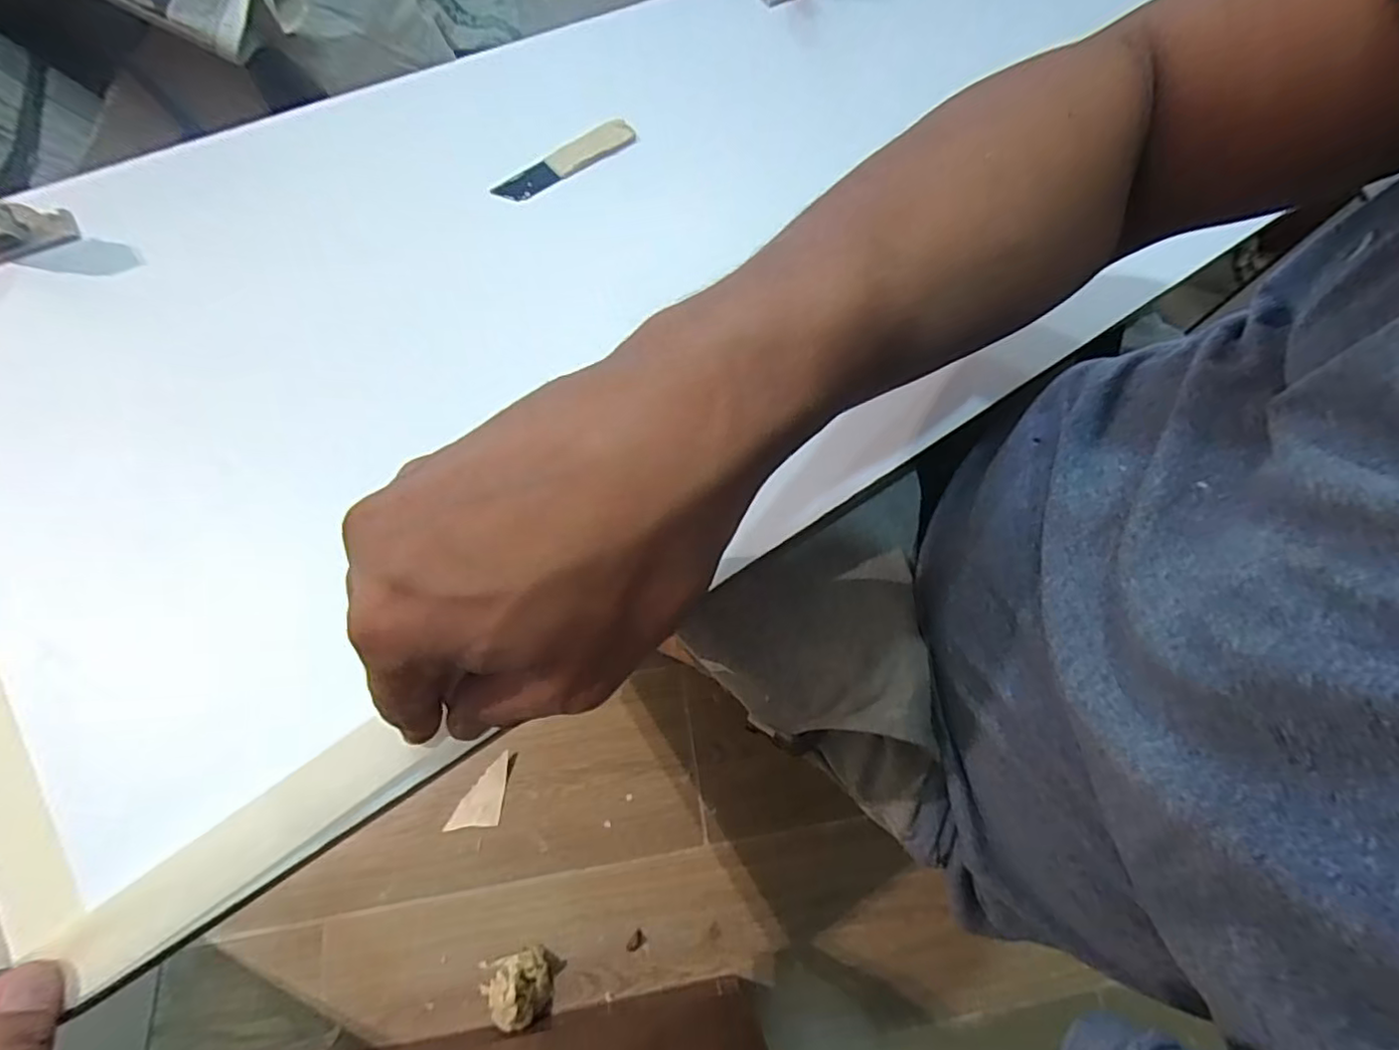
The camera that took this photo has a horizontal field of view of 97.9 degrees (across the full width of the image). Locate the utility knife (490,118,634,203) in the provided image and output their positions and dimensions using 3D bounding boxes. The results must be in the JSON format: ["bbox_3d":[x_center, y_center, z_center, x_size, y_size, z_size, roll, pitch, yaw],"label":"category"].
[{"bbox_3d":[-0.082,-0.223,0.374,0.098,0.008,0.019,-39,75,-16],"label":"utility knife"}]

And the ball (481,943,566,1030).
[{"bbox_3d":[-0.186,0.464,0.618,0.073,0.042,0.062,22,69,6],"label":"ball"}]

